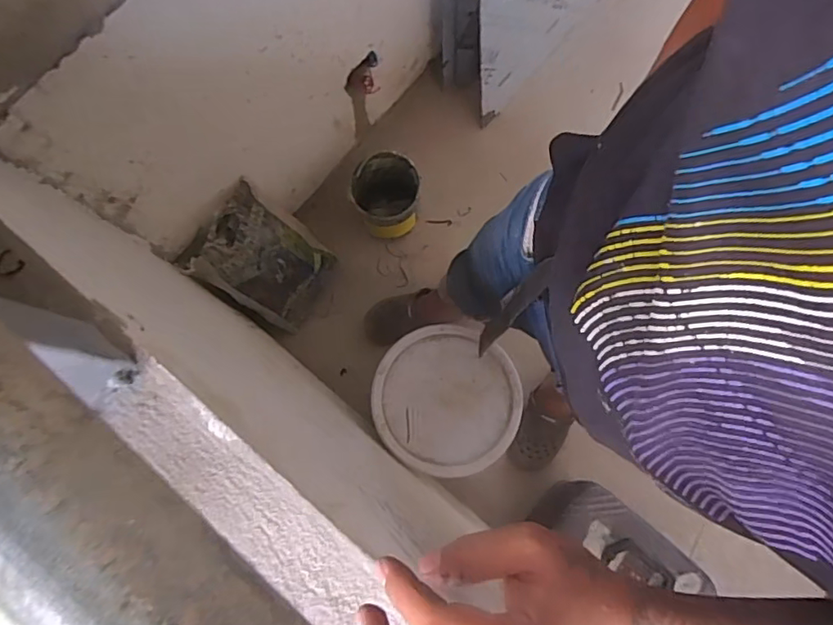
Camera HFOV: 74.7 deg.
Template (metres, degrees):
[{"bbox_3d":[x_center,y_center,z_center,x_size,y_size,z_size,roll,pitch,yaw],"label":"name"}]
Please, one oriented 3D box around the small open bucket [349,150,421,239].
[{"bbox_3d":[-0.079,-0.297,1.370,0.168,0.148,0.180,6,79,2],"label":"small open bucket"}]

